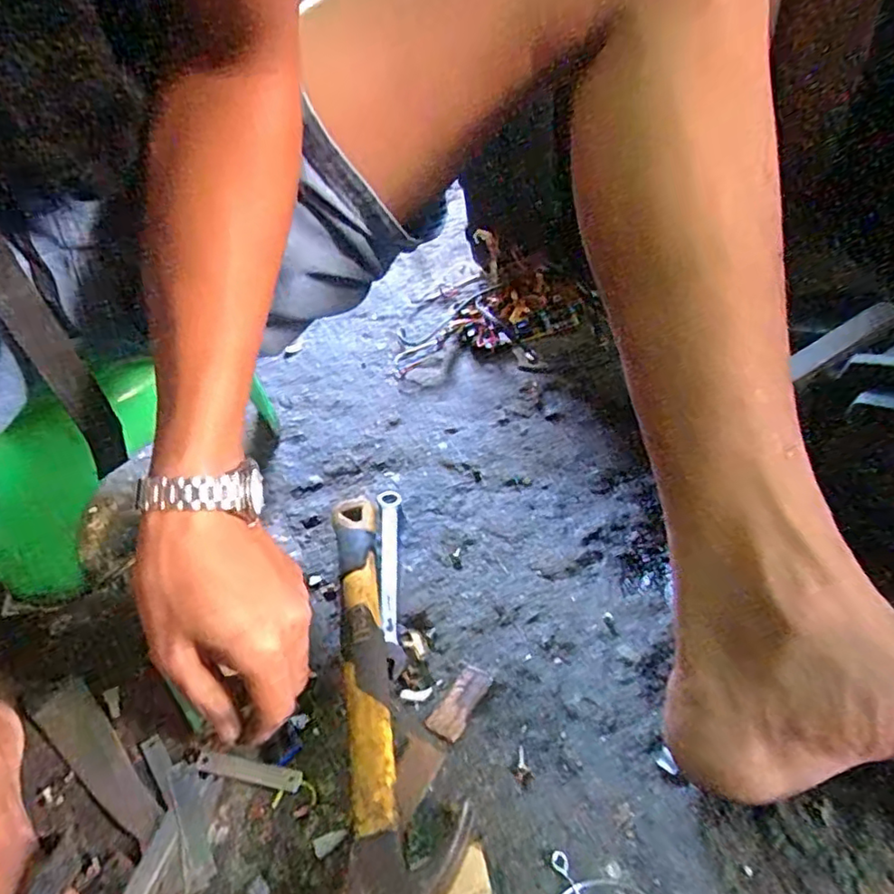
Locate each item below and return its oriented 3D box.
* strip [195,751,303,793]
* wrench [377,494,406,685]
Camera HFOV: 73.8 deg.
[{"bbox_3d":[-0.115,0.187,0.345,0.065,0.004,0.012,4,41,13],"label":"strip"},{"bbox_3d":[-0.042,0.095,0.448,0.018,0.012,0.165,-8,40,-1],"label":"wrench"}]

